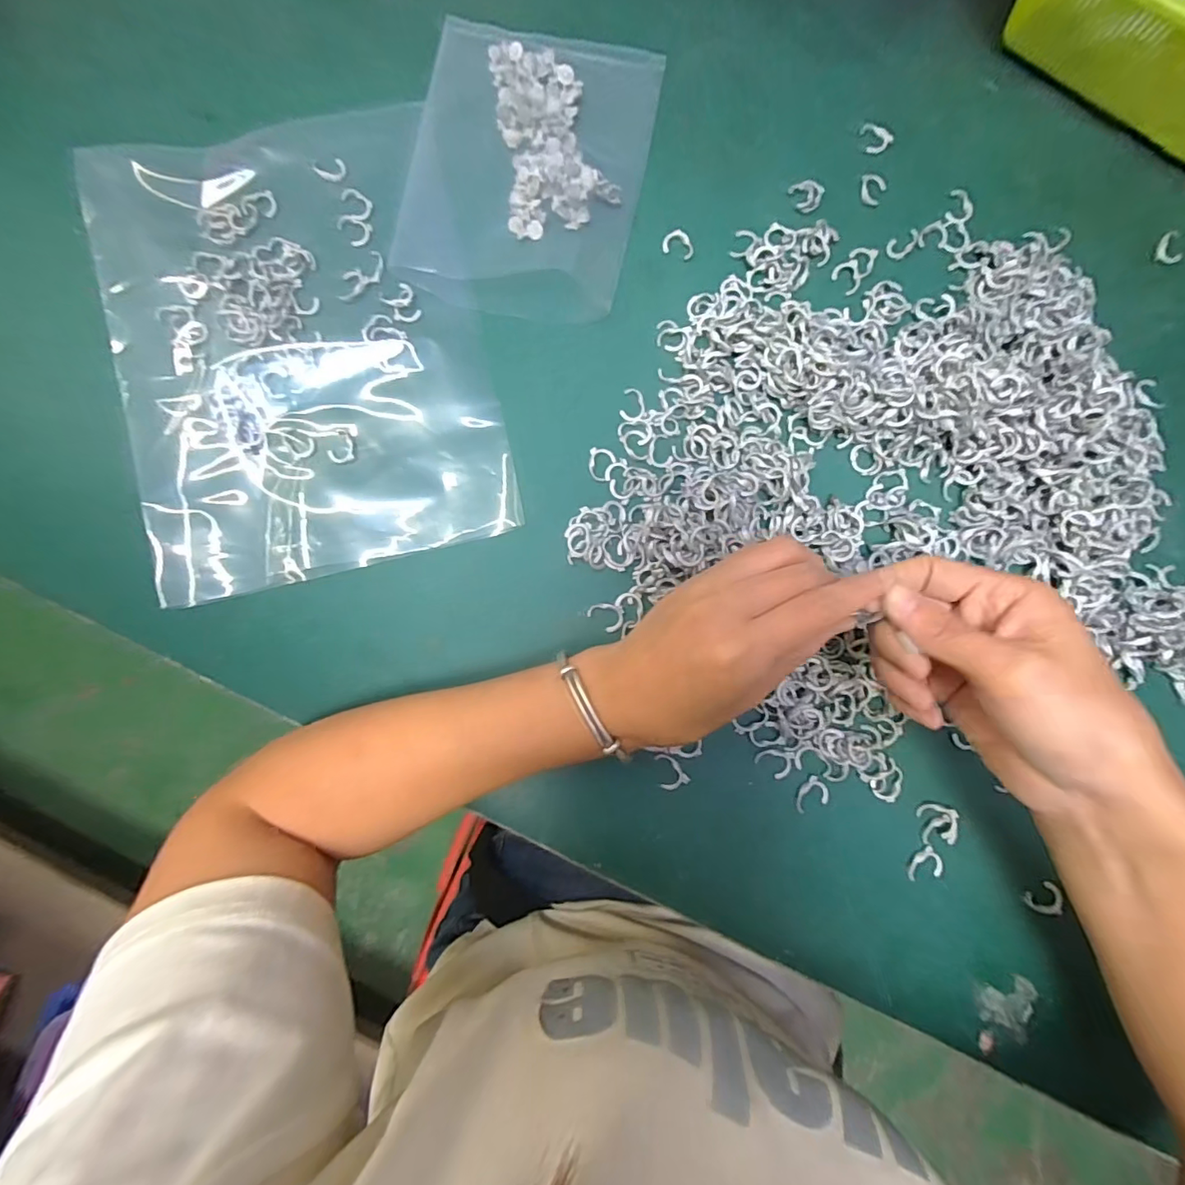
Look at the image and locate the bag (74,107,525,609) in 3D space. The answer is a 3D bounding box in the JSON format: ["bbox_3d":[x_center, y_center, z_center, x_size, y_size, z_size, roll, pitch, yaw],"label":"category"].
[{"bbox_3d":[-0.183,-0.158,0.323,0.211,0.019,0.293,-15,86,-2],"label":"bag"}]

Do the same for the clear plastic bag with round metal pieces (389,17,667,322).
[{"bbox_3d":[-0.039,-0.274,0.335,0.143,0.020,0.193,9,86,0],"label":"clear plastic bag with round metal pieces"}]

